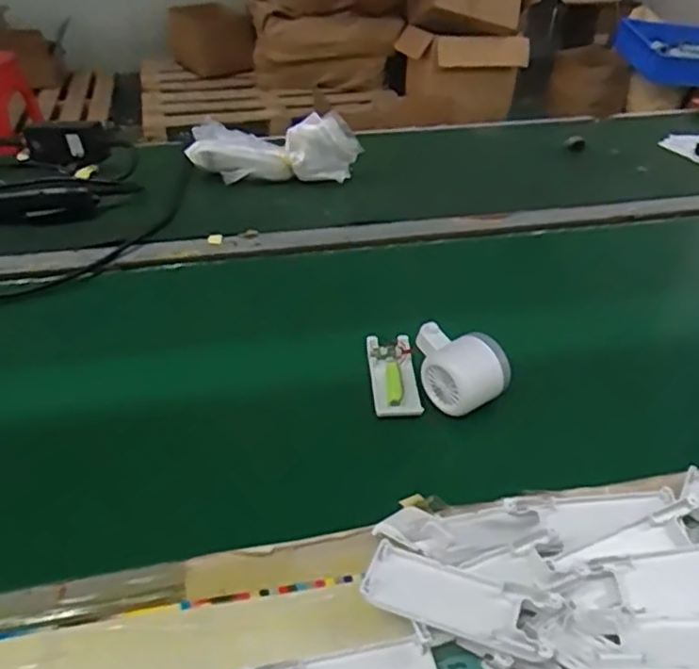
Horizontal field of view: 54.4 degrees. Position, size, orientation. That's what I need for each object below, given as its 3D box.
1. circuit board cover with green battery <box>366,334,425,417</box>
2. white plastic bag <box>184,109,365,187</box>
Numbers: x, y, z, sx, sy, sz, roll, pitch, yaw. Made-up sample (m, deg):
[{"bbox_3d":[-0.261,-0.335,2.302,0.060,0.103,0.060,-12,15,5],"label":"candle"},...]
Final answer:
[{"bbox_3d":[0.039,0.033,0.610,0.041,0.015,0.100,-1,37,-4],"label":"circuit board cover with green battery"},{"bbox_3d":[-0.102,-0.257,0.927,0.233,0.083,0.068,1,37,-2],"label":"white plastic bag"}]

